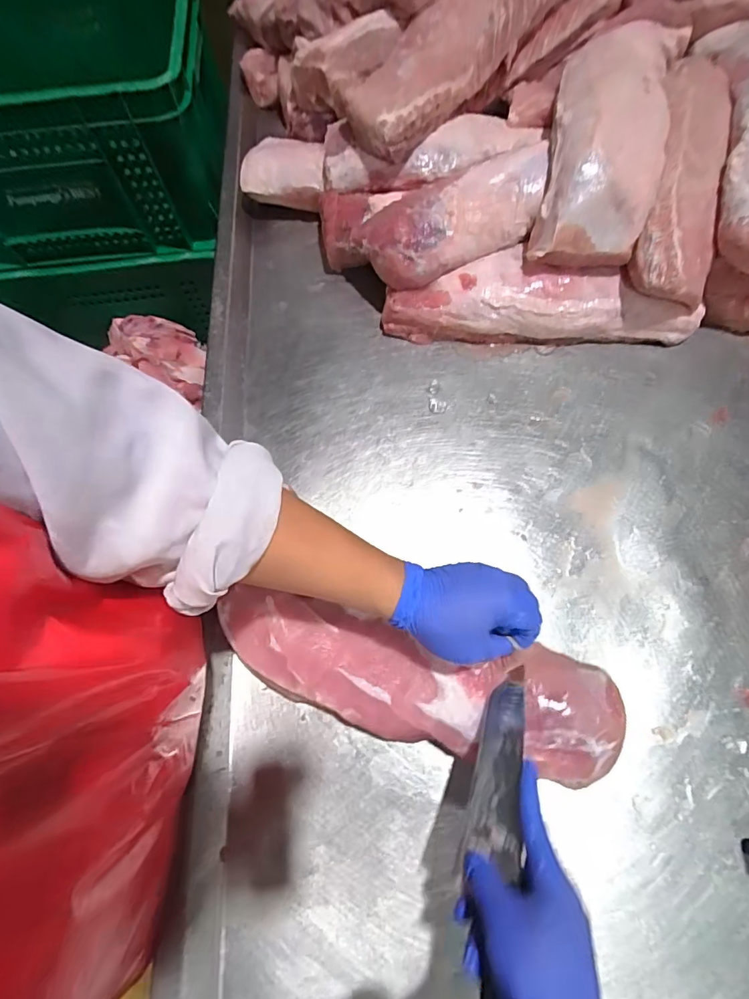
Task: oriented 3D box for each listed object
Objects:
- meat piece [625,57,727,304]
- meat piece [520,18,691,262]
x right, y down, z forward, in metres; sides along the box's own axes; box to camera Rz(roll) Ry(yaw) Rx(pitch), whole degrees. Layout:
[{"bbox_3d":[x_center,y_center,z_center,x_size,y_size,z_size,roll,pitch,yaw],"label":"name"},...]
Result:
[{"bbox_3d":[0.395,-0.430,0.604,0.094,0.060,0.369,11,84,7],"label":"meat piece"},{"bbox_3d":[0.301,-0.484,0.602,0.150,0.087,0.398,18,80,10],"label":"meat piece"}]

